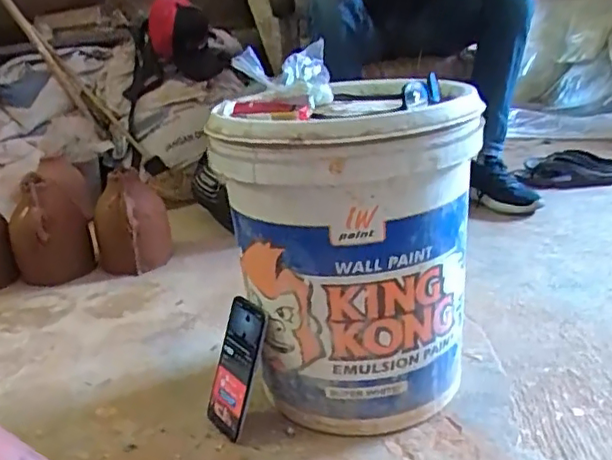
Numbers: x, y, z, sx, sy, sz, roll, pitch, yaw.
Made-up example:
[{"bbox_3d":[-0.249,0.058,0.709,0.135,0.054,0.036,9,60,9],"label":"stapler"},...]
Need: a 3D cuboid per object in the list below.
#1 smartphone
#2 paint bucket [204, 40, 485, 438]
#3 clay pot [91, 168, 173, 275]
[{"bbox_3d":[-0.086,0.170,0.723,0.016,0.166,0.071,9,8,-39],"label":"smartphone"},{"bbox_3d":[0.051,0.022,0.749,0.289,0.374,0.297,-7,20,-5],"label":"paint bucket"},{"bbox_3d":[-0.357,-0.015,1.205,0.147,0.188,0.137,-13,21,-19],"label":"clay pot"}]

